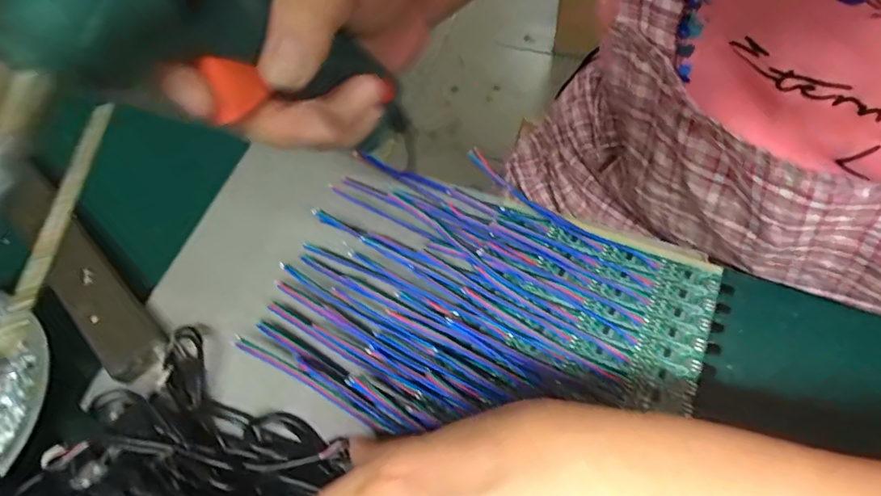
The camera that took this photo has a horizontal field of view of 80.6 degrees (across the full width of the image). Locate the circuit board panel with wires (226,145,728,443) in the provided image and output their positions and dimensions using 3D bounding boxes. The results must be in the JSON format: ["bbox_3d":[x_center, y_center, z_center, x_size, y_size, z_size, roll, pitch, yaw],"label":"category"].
[{"bbox_3d":[0.025,0.032,0.284,0.223,0.021,0.159,23,65,15],"label":"circuit board panel with wires"}]

